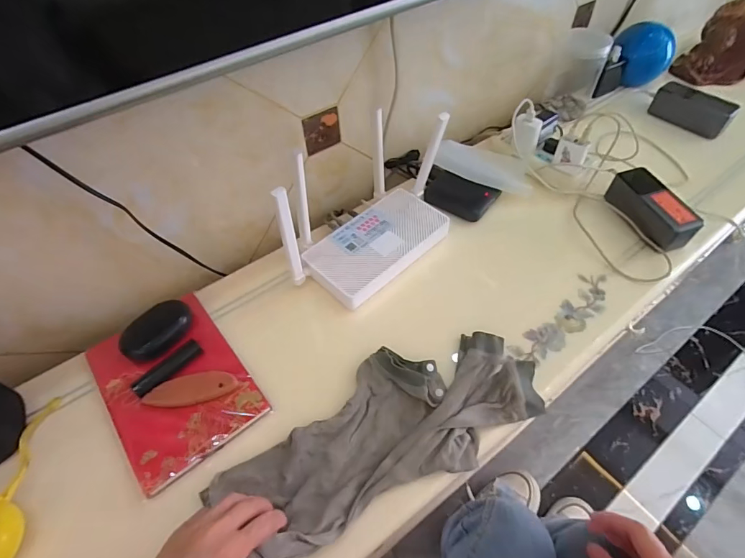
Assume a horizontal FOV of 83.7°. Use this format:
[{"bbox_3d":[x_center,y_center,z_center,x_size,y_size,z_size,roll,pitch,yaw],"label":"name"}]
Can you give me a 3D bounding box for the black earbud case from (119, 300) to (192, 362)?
[{"bbox_3d":[-0.265,0.064,0.516,0.043,0.038,0.085,35,61,27],"label":"black earbud case"}]

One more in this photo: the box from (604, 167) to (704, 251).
[{"bbox_3d":[0.422,-0.108,0.629,0.056,0.047,0.130,-16,52,-10],"label":"box"}]

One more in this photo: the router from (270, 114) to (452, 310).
[{"bbox_3d":[0.002,-0.099,0.557,0.134,0.151,0.251,34,60,27],"label":"router"}]

